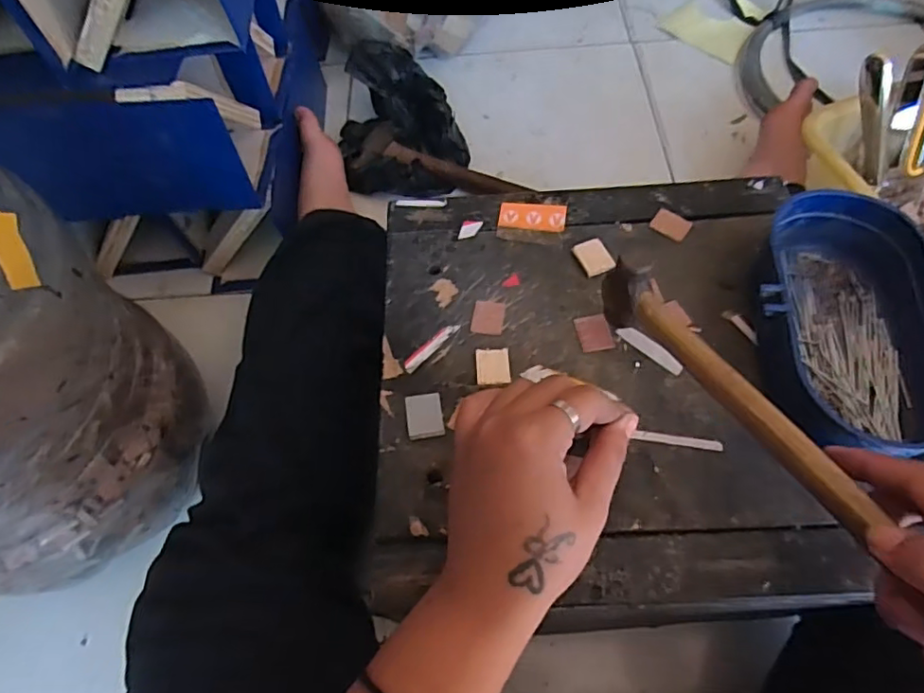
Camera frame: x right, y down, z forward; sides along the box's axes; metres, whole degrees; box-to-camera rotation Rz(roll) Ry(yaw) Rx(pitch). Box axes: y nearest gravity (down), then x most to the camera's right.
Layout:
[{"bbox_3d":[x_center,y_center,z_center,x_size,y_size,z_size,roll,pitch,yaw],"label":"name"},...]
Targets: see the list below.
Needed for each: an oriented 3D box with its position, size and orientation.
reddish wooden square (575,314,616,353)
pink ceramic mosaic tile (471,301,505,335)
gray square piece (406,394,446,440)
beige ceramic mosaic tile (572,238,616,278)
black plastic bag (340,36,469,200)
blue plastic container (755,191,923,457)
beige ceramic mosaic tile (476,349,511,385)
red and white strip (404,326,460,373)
[{"bbox_3d":[0.081,-0.008,0.355,0.020,0.004,0.024,-11,61,-2],"label":"reddish wooden square"},{"bbox_3d":[0.017,-0.019,0.364,0.020,0.004,0.024,7,62,8],"label":"pink ceramic mosaic tile"},{"bbox_3d":[-0.021,0.039,0.329,0.020,0.005,0.025,-9,61,-1],"label":"gray square piece"},{"bbox_3d":[0.086,-0.058,0.379,0.021,0.004,0.028,-19,62,-6],"label":"beige ceramic mosaic tile"},{"bbox_3d":[-0.078,-0.271,0.704,0.142,0.084,0.189,-14,61,-3],"label":"black plastic bag"},{"bbox_3d":[0.209,-0.014,0.323,0.093,0.048,0.160,3,62,6],"label":"blue plastic container"},{"bbox_3d":[0.019,0.012,0.345,0.019,0.005,0.023,-3,61,3],"label":"beige ceramic mosaic tile"},{"bbox_3d":[-0.019,0.000,0.356,0.008,0.004,0.043,39,71,22],"label":"red and white strip"}]

